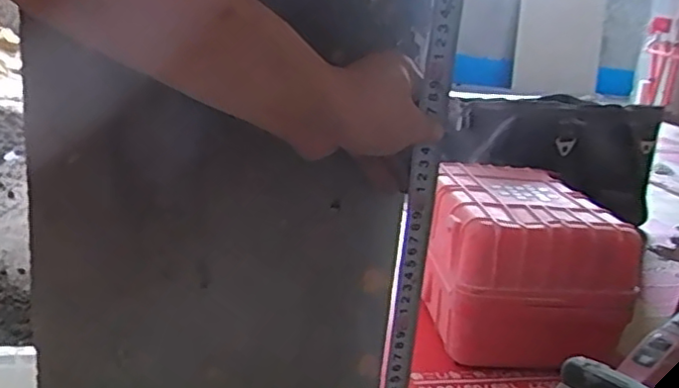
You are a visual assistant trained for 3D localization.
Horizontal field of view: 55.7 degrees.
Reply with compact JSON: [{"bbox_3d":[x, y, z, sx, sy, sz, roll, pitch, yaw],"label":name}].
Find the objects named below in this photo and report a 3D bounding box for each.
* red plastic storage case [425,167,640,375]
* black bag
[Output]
[{"bbox_3d":[0.249,0.100,0.932,0.222,0.203,0.284,4,17,-4],"label":"red plastic storage case"},{"bbox_3d":[0.447,-0.077,1.303,0.466,0.219,0.115,0,17,-17],"label":"black bag"}]

